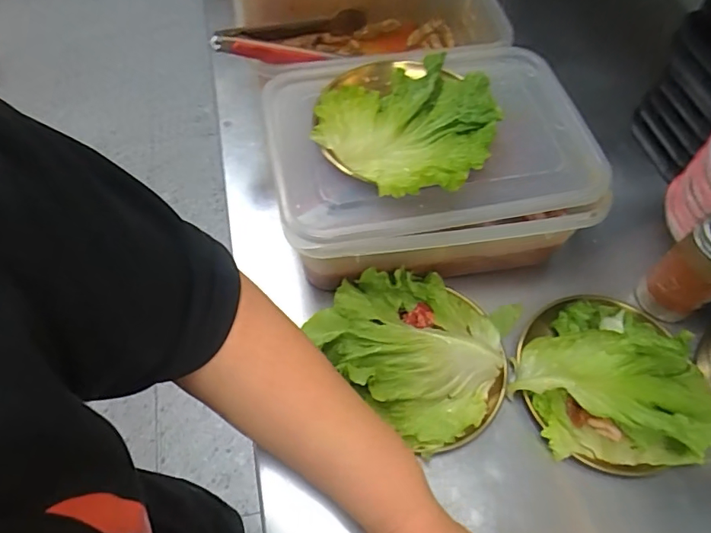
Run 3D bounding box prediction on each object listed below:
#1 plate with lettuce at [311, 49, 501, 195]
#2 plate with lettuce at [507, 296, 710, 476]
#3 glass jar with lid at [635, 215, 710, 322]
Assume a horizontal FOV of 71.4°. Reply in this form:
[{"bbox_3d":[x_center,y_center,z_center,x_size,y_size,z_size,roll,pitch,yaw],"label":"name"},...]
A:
[{"bbox_3d":[0.047,-0.131,0.451,0.144,0.041,0.159,-38,68,-21],"label":"plate with lettuce"},{"bbox_3d":[0.224,0.099,0.430,0.146,0.071,0.160,1,60,-2],"label":"plate with lettuce"},{"bbox_3d":[0.315,0.005,0.456,0.052,0.120,0.058,-34,67,-19],"label":"glass jar with lid"}]

